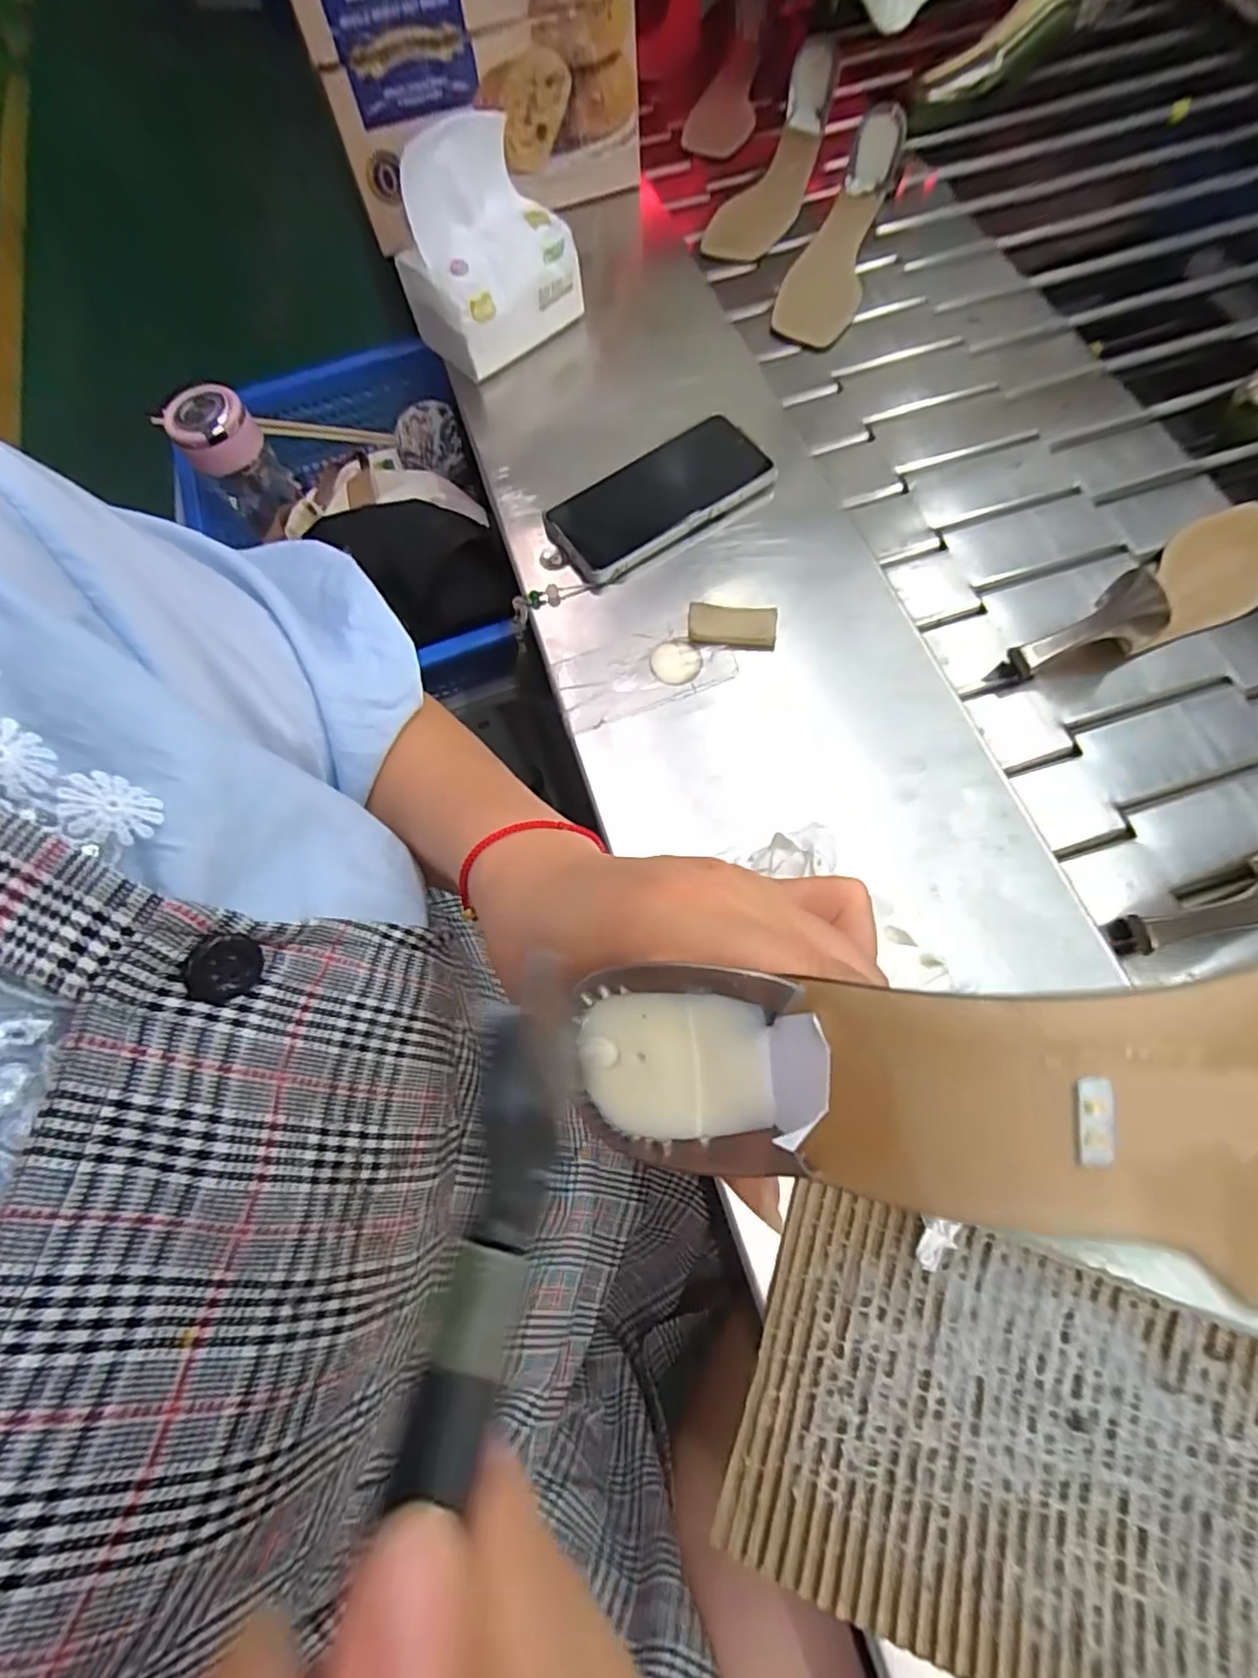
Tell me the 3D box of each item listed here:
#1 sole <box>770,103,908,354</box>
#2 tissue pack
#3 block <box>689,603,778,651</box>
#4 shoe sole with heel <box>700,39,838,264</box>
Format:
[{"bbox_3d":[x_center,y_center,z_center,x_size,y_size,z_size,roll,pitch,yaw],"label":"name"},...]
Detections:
[{"bbox_3d":[0.201,-0.588,0.606,0.075,0.070,0.248,16,71,8],"label":"sole"},{"bbox_3d":[-0.115,-0.467,0.501,0.119,0.108,0.095,-43,73,-13],"label":"tissue pack"},{"bbox_3d":[0.071,-0.146,0.433,0.058,0.010,0.030,2,69,4],"label":"block"},{"bbox_3d":[0.156,-0.713,0.662,0.079,0.035,0.259,22,86,11],"label":"shoe sole with heel"}]

